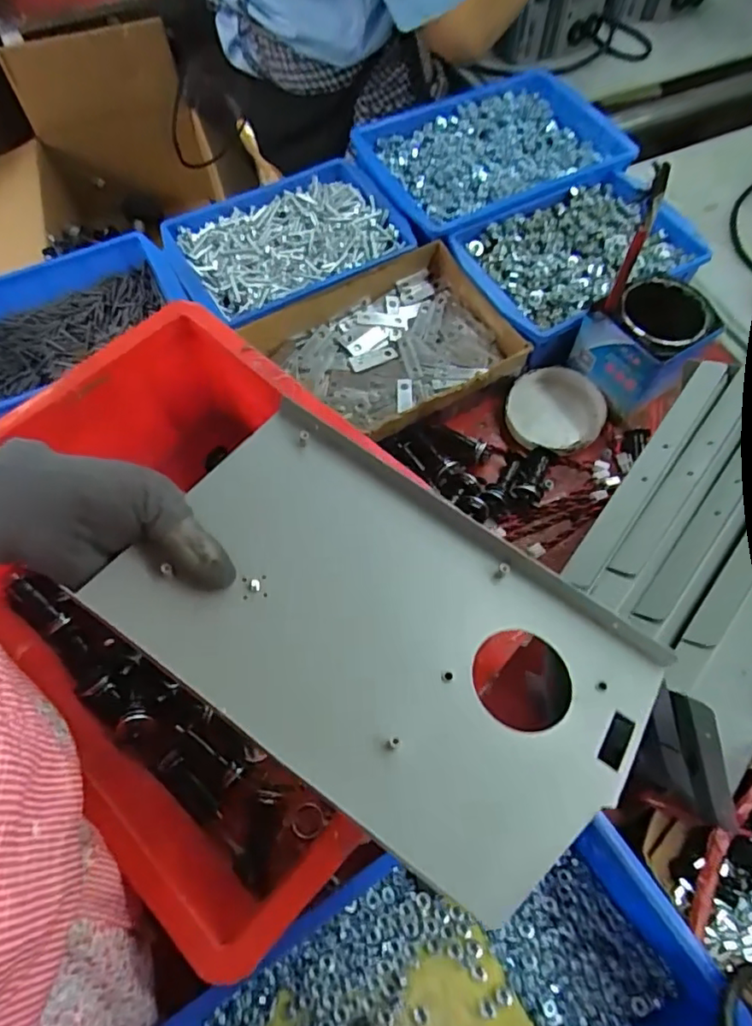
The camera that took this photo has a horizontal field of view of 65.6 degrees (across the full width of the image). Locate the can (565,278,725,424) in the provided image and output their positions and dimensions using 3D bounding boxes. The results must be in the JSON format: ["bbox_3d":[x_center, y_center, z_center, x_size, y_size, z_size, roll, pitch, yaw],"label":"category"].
[{"bbox_3d":[0.272,-0.174,0.596,0.105,0.094,0.097,-32,69,-15],"label":"can"}]

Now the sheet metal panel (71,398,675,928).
[{"bbox_3d":[0.006,0.061,0.305,0.262,0.019,0.165,32,57,12],"label":"sheet metal panel"}]

